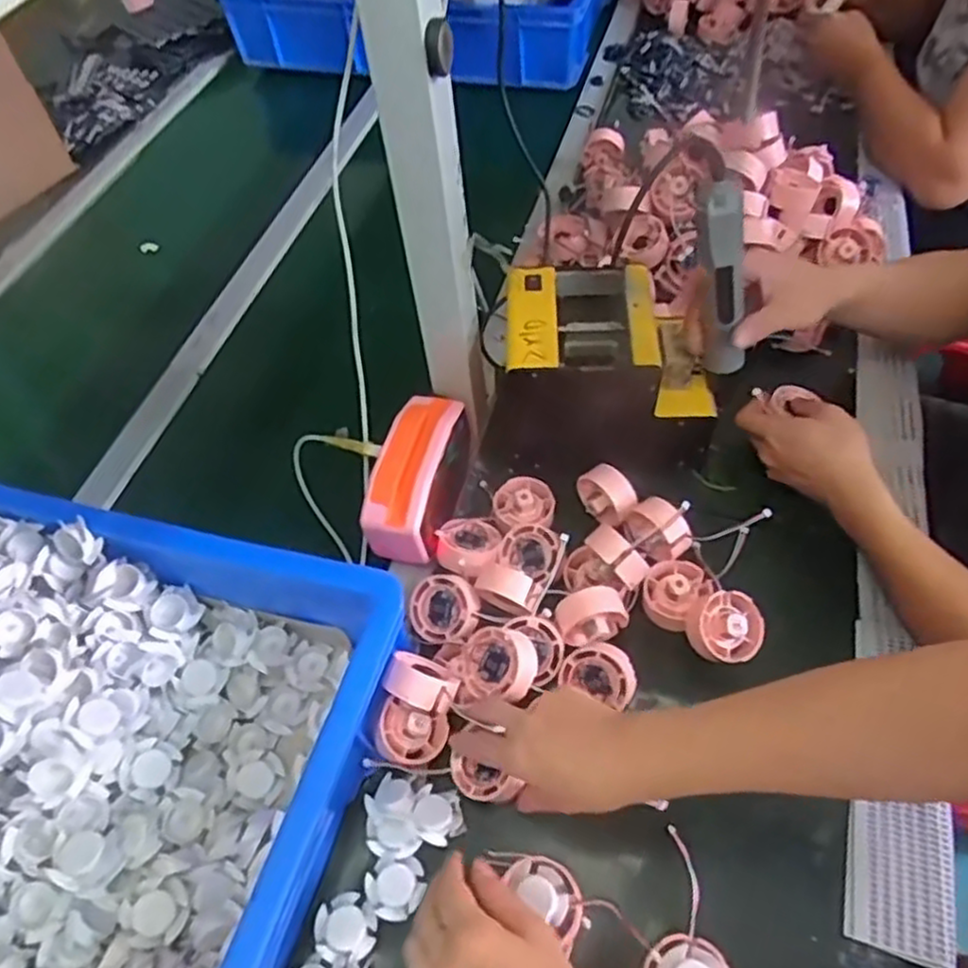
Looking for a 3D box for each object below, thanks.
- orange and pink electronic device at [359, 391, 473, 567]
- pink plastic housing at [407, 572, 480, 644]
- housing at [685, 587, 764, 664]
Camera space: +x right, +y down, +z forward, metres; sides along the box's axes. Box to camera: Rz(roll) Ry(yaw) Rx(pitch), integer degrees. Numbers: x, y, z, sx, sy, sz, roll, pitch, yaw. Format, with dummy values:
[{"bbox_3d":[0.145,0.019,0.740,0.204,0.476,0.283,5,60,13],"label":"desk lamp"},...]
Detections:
[{"bbox_3d":[-0.057,-0.009,0.643,0.064,0.057,0.139,11,56,13],"label":"orange and pink electronic device"},{"bbox_3d":[-0.031,0.103,0.600,0.058,0.027,0.054,-7,78,18],"label":"pink plastic housing"},{"bbox_3d":[0.191,0.112,0.570,0.054,0.029,0.056,23,85,-1],"label":"housing"}]

